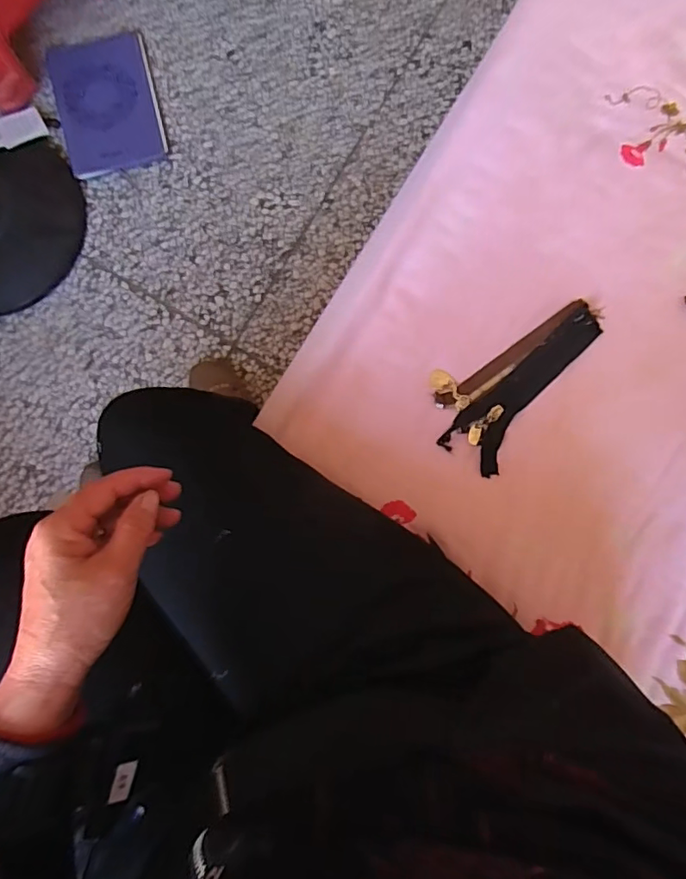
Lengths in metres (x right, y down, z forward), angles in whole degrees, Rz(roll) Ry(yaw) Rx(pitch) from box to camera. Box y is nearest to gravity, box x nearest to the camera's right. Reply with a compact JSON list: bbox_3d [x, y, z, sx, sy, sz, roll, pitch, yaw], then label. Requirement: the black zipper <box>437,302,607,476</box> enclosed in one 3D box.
[{"bbox_3d":[0.169,-0.052,0.513,0.058,0.008,0.177,37,94,11],"label":"black zipper"}]

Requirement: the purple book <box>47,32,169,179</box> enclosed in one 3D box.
[{"bbox_3d":[-0.451,-0.648,1.033,0.183,0.013,0.271,-14,86,0],"label":"purple book"}]

